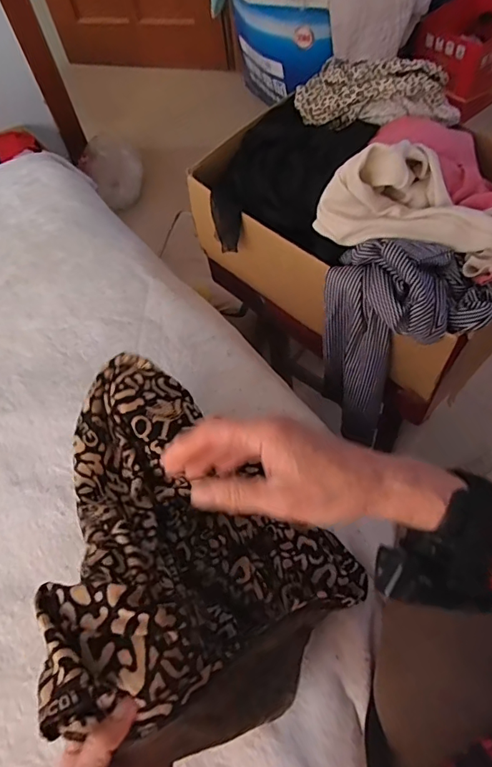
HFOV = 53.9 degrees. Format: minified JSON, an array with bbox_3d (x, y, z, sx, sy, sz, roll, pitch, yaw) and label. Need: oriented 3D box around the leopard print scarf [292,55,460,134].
[{"bbox_3d":[0.186,-0.425,0.718,0.235,0.074,0.099,31,67,21],"label":"leopard print scarf"}]

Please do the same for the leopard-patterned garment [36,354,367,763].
[{"bbox_3d":[-0.072,0.136,0.431,0.308,0.197,0.231,37,68,19],"label":"leopard-patterned garment"}]

